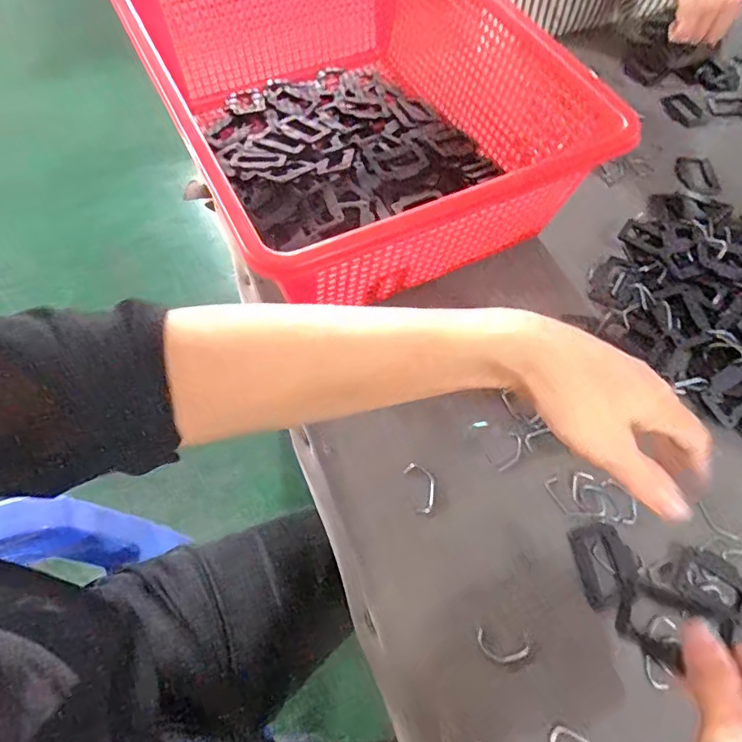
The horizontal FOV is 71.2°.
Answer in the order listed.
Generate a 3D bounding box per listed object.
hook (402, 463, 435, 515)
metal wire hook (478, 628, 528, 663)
[{"bbox_3d":[0.037,0.083,0.374,0.019,0.004,0.036,-15,64,-10],"label":"hook"},{"bbox_3d":[0.083,0.177,0.329,0.033,0.004,0.015,18,63,7],"label":"metal wire hook"}]

